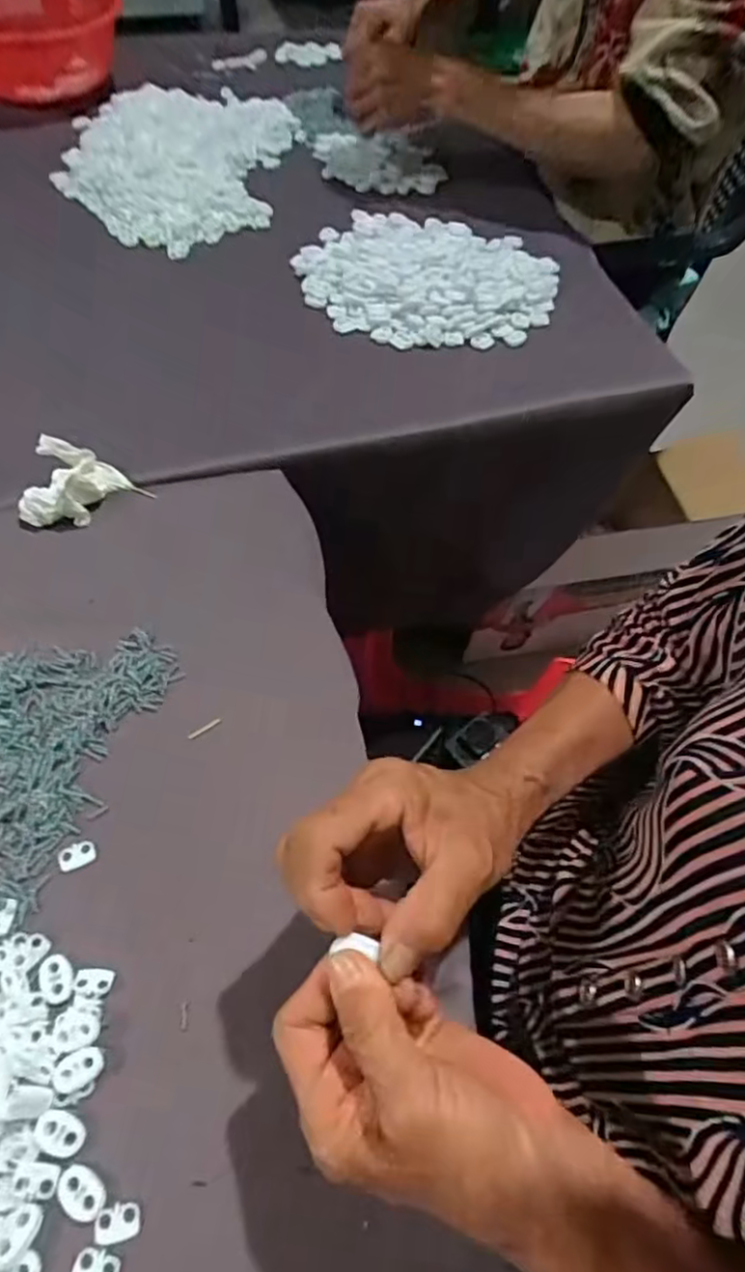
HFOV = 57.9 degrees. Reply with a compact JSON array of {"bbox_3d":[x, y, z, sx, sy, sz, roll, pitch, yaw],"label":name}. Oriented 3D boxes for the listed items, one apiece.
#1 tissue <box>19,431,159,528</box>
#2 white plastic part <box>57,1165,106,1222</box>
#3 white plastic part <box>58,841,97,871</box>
[{"bbox_3d":[-0.212,-0.115,0.492,0.084,0.031,0.061,-9,59,-10],"label":"tissue"},{"bbox_3d":[-0.127,0.242,0.292,0.022,0.004,0.015,31,60,14],"label":"white plastic part"},{"bbox_3d":[-0.162,0.120,0.369,0.019,0.004,0.013,-21,62,-17],"label":"white plastic part"}]

